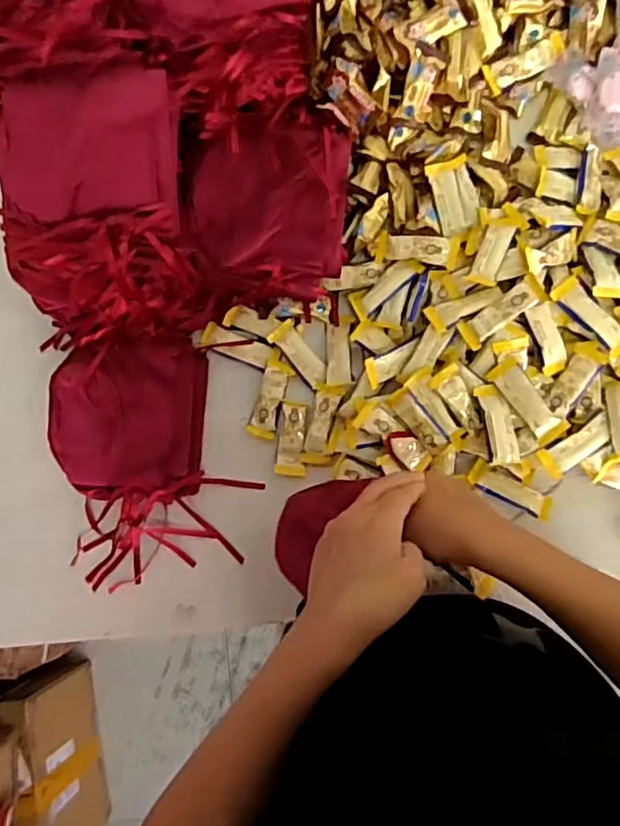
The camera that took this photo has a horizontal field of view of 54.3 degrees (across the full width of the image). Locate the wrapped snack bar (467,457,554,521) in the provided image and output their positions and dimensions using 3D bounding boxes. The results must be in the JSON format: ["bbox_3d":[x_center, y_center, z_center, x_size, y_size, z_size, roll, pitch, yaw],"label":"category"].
[{"bbox_3d":[0.198,0.077,0.593,0.085,0.012,0.026,29,87,9],"label":"wrapped snack bar"}]

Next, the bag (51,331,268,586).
[{"bbox_3d":[-0.173,0.044,0.625,0.177,0.038,0.242,-14,82,5],"label":"bag"}]

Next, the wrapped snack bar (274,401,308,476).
[{"bbox_3d":[-0.018,0.027,0.625,0.030,0.008,0.075,6,84,7],"label":"wrapped snack bar"}]

